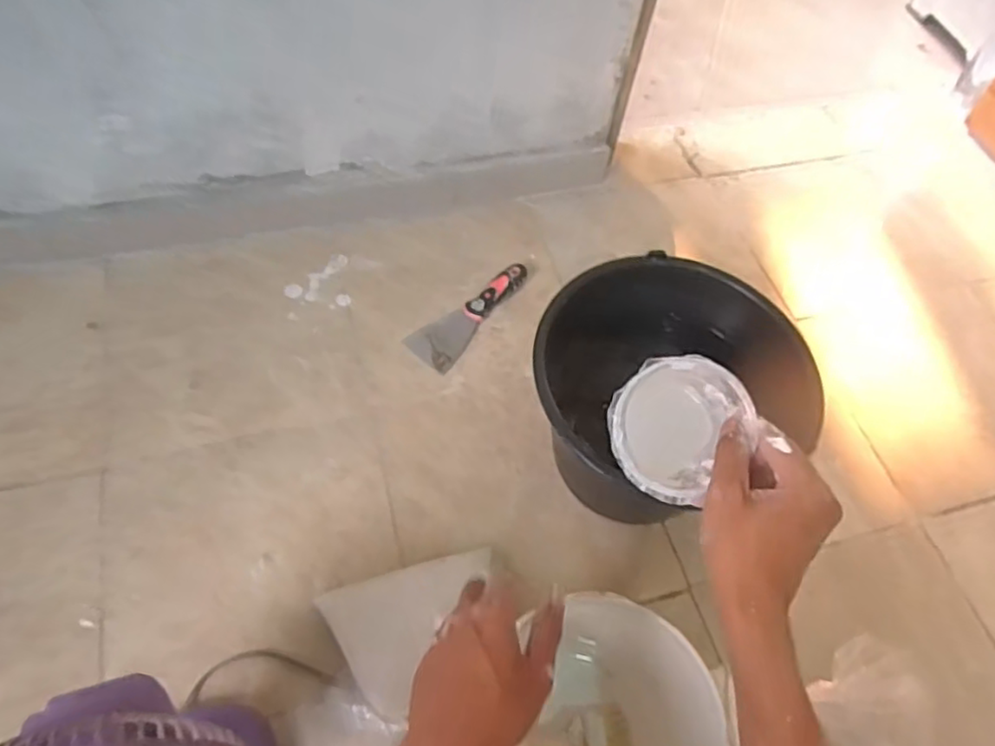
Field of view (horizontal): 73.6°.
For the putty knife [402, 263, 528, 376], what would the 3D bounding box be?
[{"bbox_3d":[-0.035,-0.082,0.878,0.067,0.030,0.190,36,62,17],"label":"putty knife"}]

